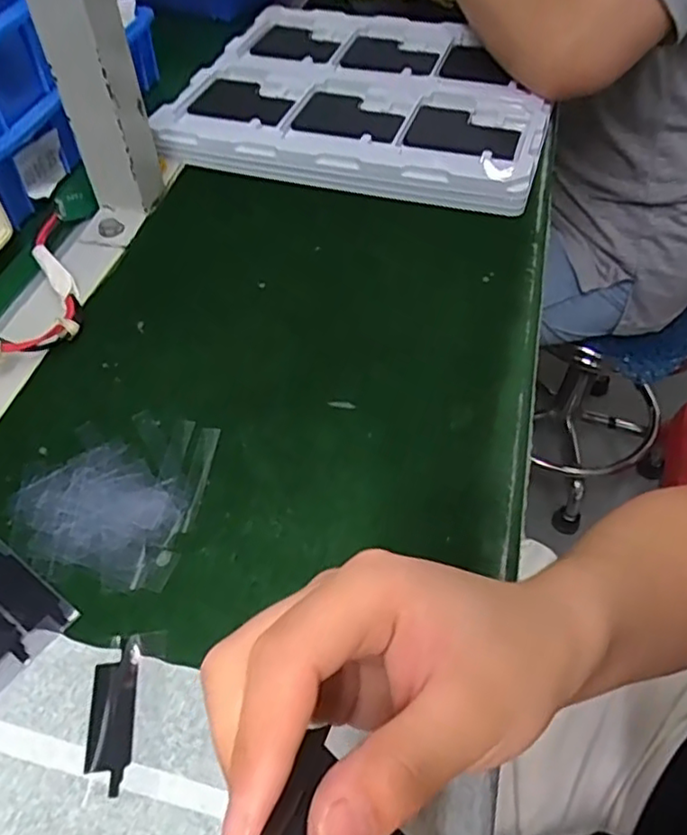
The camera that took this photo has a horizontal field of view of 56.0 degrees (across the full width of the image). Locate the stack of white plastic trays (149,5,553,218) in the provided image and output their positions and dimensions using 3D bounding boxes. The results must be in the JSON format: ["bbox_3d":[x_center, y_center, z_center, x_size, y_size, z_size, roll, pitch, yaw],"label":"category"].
[{"bbox_3d":[0.025,-0.291,0.589,0.307,0.039,0.269,12,52,11],"label":"stack of white plastic trays"}]

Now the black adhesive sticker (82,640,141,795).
[{"bbox_3d":[-0.099,0.125,0.275,0.019,0.004,0.060,-5,51,-3],"label":"black adhesive sticker"}]

